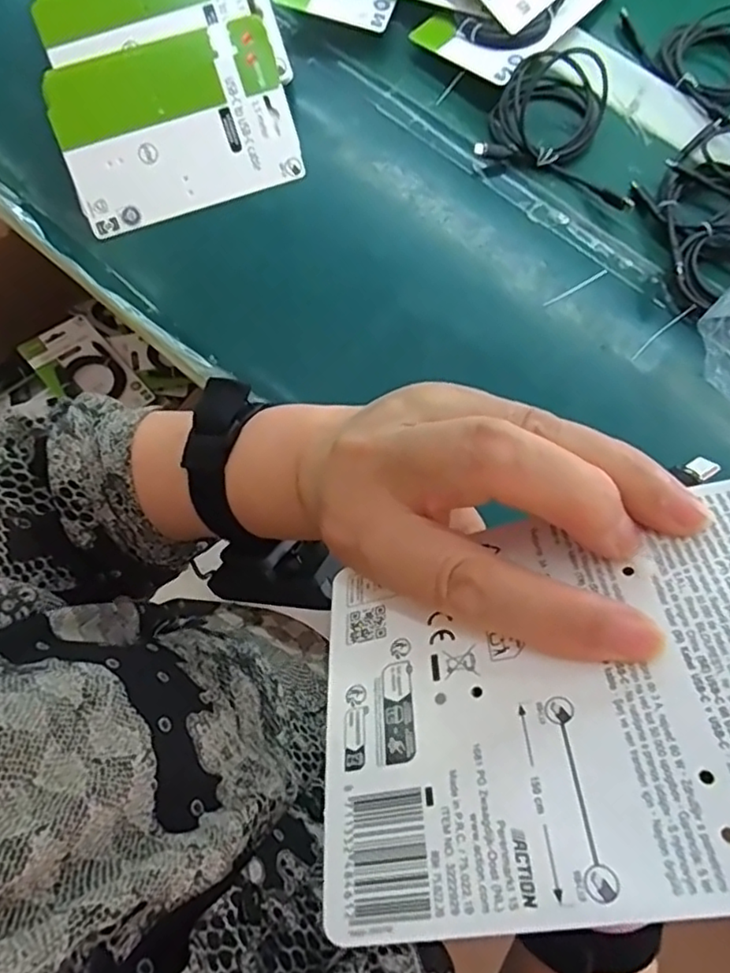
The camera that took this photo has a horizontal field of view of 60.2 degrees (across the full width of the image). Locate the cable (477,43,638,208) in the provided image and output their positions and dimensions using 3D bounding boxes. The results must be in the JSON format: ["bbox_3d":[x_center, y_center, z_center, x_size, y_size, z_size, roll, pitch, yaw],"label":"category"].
[{"bbox_3d":[0.170,-0.301,0.502,0.132,0.058,0.115,23,77,6],"label":"cable"}]

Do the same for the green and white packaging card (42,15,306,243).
[{"bbox_3d":[-0.153,-0.292,0.514,0.182,0.012,0.133,-19,103,-4],"label":"green and white packaging card"}]

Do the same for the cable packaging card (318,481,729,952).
[{"bbox_3d":[0.075,0.043,0.148,0.179,0.004,0.099,-13,45,11],"label":"cable packaging card"}]

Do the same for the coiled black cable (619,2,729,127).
[{"bbox_3d":[0.294,-0.379,0.541,0.100,0.043,0.148,-36,78,-8],"label":"coiled black cable"}]

